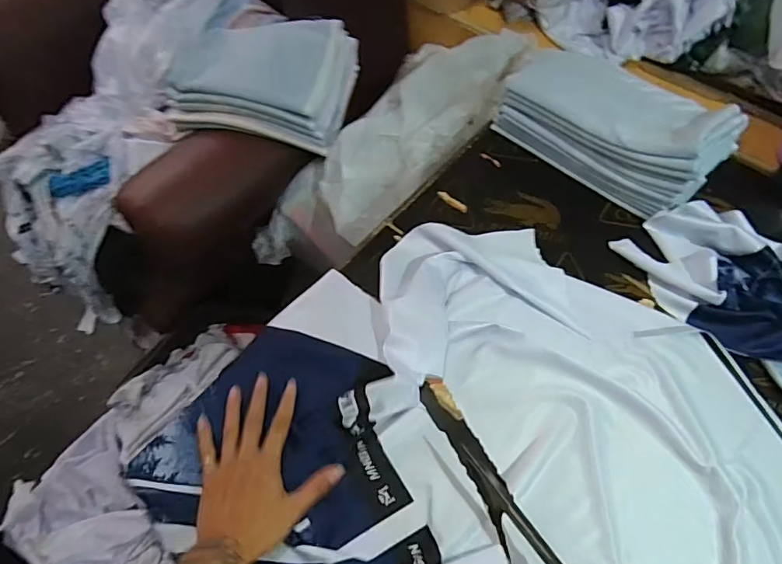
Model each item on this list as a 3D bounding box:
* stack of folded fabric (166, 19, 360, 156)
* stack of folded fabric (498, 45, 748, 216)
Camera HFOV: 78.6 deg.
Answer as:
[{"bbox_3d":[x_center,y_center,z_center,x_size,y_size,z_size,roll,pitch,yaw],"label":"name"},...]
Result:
[{"bbox_3d":[-0.227,-0.362,0.841,0.293,0.108,0.198,12,63,7],"label":"stack of folded fabric"},{"bbox_3d":[0.328,-0.245,0.695,0.309,0.115,0.186,38,69,19],"label":"stack of folded fabric"}]

